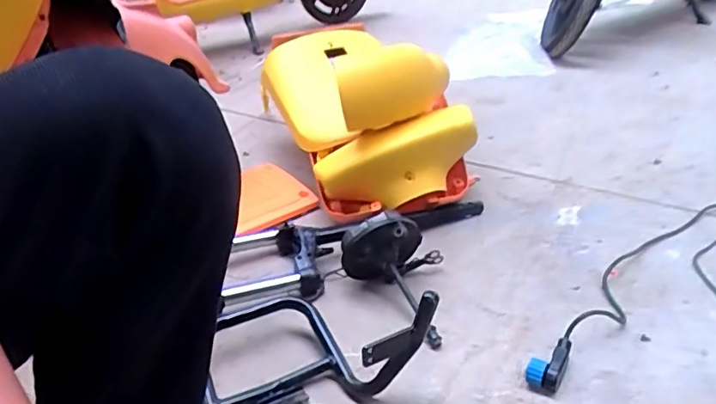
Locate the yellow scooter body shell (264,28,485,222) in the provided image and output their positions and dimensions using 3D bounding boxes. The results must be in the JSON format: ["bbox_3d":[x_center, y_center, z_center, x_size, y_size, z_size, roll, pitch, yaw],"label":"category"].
[{"bbox_3d":[0.008,-0.187,1.126,0.276,0.233,0.552,-14,32,-20],"label":"yellow scooter body shell"}]

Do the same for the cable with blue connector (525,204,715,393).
[{"bbox_3d":[0.529,0.064,0.849,0.808,0.036,0.130,-20,31,-24],"label":"cable with blue connector"}]

